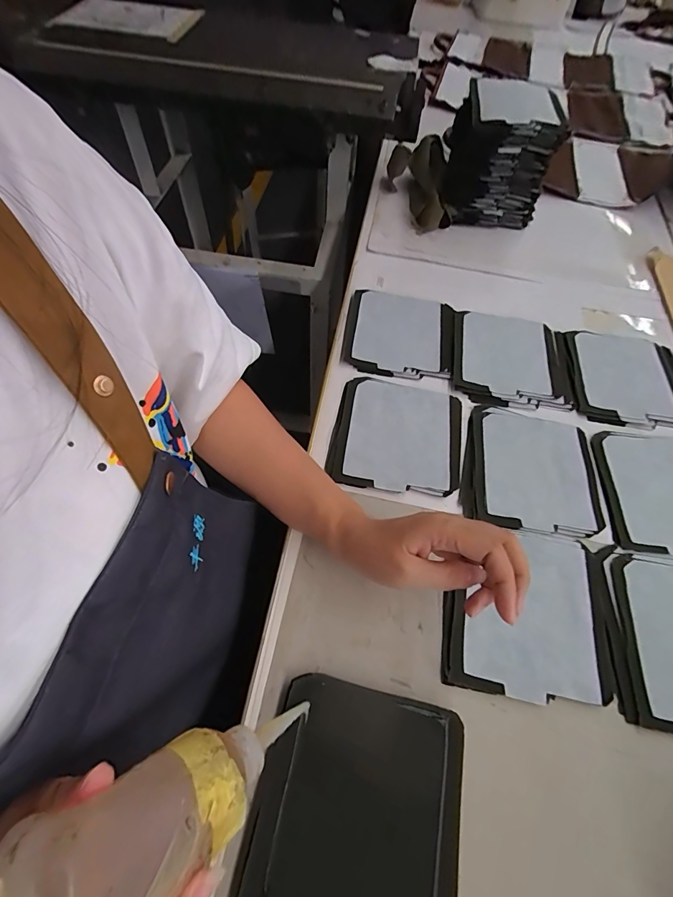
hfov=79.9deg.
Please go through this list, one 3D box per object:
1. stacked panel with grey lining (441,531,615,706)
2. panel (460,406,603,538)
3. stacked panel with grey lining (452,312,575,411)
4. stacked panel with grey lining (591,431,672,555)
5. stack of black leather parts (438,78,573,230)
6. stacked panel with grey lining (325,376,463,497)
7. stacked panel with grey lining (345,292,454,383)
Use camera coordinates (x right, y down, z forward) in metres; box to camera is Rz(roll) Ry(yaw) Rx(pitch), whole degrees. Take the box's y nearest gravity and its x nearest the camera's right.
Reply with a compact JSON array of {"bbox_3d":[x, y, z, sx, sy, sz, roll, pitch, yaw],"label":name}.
[{"bbox_3d":[0.168,0.138,0.348,0.148,0.008,0.137,9,58,2],"label":"stacked panel with grey lining"},{"bbox_3d":[0.206,0.022,0.424,0.134,0.007,0.145,15,59,6],"label":"panel"},{"bbox_3d":[0.218,-0.113,0.502,0.138,0.012,0.147,9,58,2],"label":"stacked panel with grey lining"},{"bbox_3d":[0.347,0.041,0.418,0.136,0.007,0.138,5,58,0],"label":"stacked panel with grey lining"},{"bbox_3d":[0.242,-0.444,0.619,0.143,0.164,0.125,-1,58,-4],"label":"stack of black leather parts"},{"bbox_3d":[0.067,-0.017,0.431,0.136,0.008,0.137,12,58,4],"label":"stacked panel with grey lining"},{"bbox_3d":[0.083,-0.148,0.511,0.137,0.012,0.139,7,58,1],"label":"stacked panel with grey lining"}]

